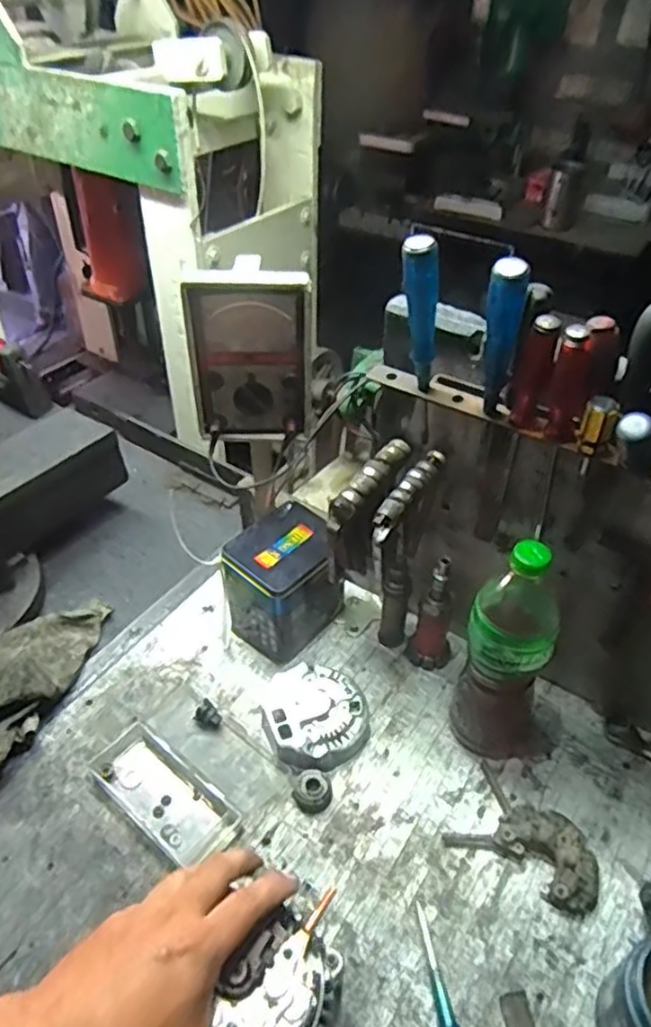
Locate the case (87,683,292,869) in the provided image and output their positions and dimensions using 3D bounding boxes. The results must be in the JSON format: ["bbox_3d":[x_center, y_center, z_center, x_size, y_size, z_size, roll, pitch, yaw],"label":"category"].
[{"bbox_3d":[-0.140,0.261,0.690,0.167,0.028,0.132,30,49,28],"label":"case"}]

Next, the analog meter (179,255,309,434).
[{"bbox_3d":[-0.078,-0.161,0.682,0.122,0.169,0.049,0,42,-3],"label":"analog meter"}]

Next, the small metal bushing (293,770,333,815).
[{"bbox_3d":[-0.012,0.279,0.675,0.036,0.018,0.037,1,42,-1],"label":"small metal bushing"}]

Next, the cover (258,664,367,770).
[{"bbox_3d":[-0.011,0.219,0.728,0.107,0.038,0.113,-11,44,-15],"label":"cover"}]

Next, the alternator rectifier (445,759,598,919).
[{"bbox_3d":[0.193,0.309,0.635,0.136,0.029,0.088,31,49,28],"label":"alternator rectifier"}]

